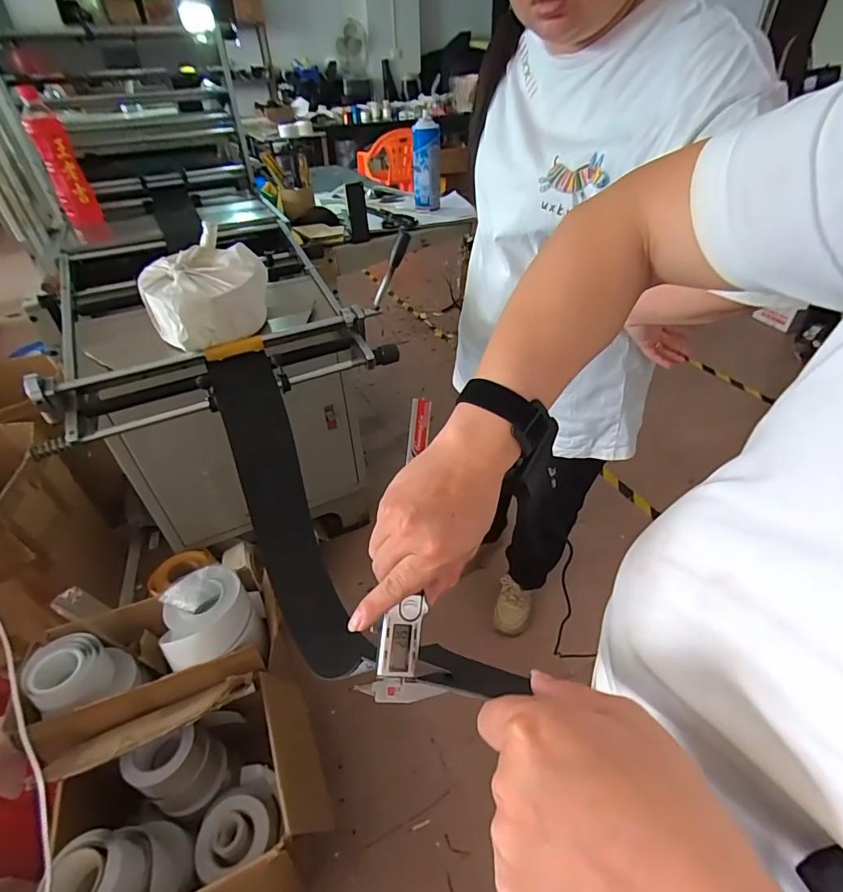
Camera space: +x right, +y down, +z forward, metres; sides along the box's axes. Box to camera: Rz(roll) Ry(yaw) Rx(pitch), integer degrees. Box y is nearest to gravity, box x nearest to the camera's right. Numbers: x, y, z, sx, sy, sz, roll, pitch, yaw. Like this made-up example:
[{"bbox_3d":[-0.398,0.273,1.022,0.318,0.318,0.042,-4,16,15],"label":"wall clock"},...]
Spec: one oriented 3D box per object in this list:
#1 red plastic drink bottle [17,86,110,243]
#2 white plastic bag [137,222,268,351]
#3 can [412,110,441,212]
[{"bbox_3d":[-0.708,-0.544,0.917,0.064,0.243,0.067,-25,45,-25],"label":"red plastic drink bottle"},{"bbox_3d":[-0.296,-0.217,0.654,0.169,0.098,0.185,-29,47,-28],"label":"white plastic bag"},{"bbox_3d":[0.012,-0.651,1.075,0.066,0.181,0.058,0,40,3],"label":"can"}]

